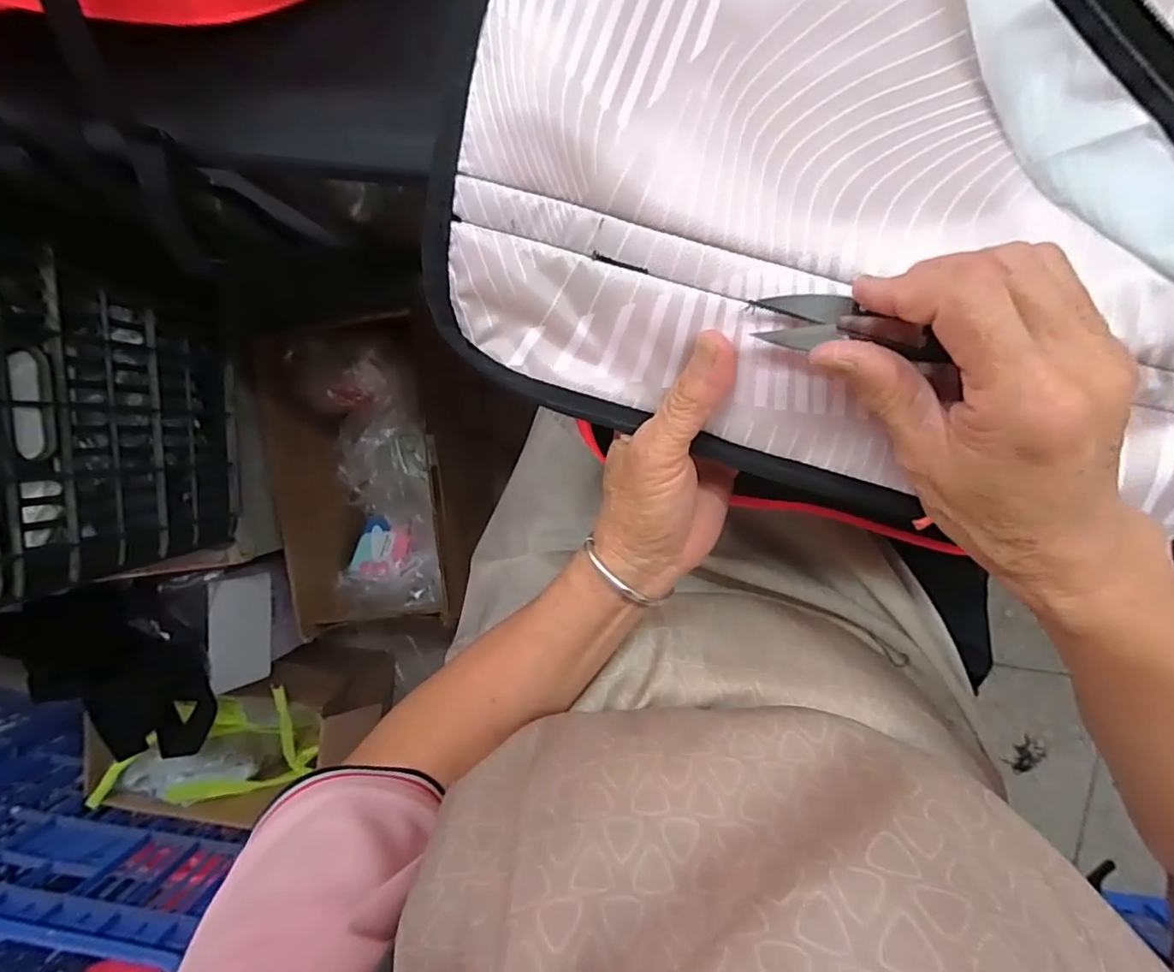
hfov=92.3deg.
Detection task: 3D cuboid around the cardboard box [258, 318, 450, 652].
[{"bbox_3d":[-0.330,-0.020,0.909,0.231,0.208,0.448,-3,95,5],"label":"cardboard box"}]

